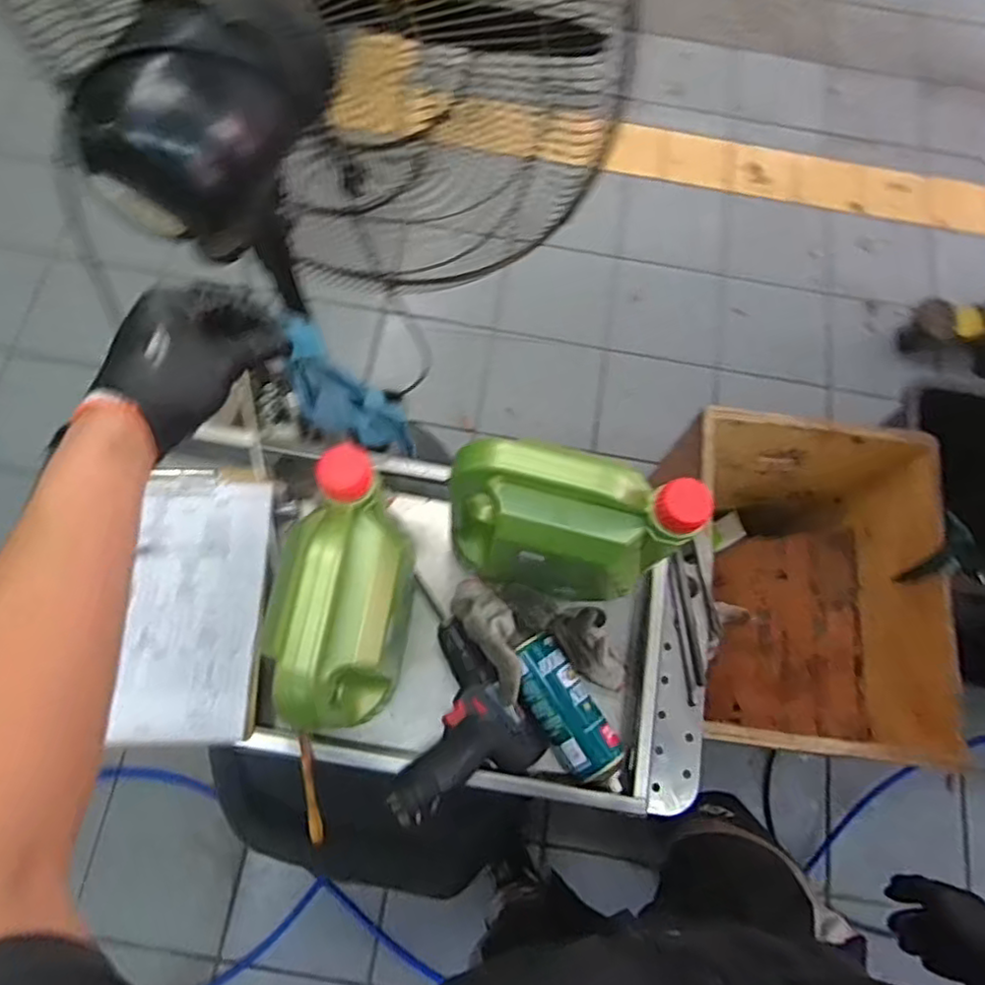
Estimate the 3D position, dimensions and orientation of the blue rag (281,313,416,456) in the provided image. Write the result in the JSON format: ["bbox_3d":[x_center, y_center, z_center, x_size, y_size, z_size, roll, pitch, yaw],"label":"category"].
[{"bbox_3d":[-0.130,-0.076,0.596,0.040,0.241,0.066,7,78,16],"label":"blue rag"}]

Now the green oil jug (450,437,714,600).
[{"bbox_3d":[0.072,0.042,0.661,0.224,0.257,0.087,9,71,1],"label":"green oil jug"}]

